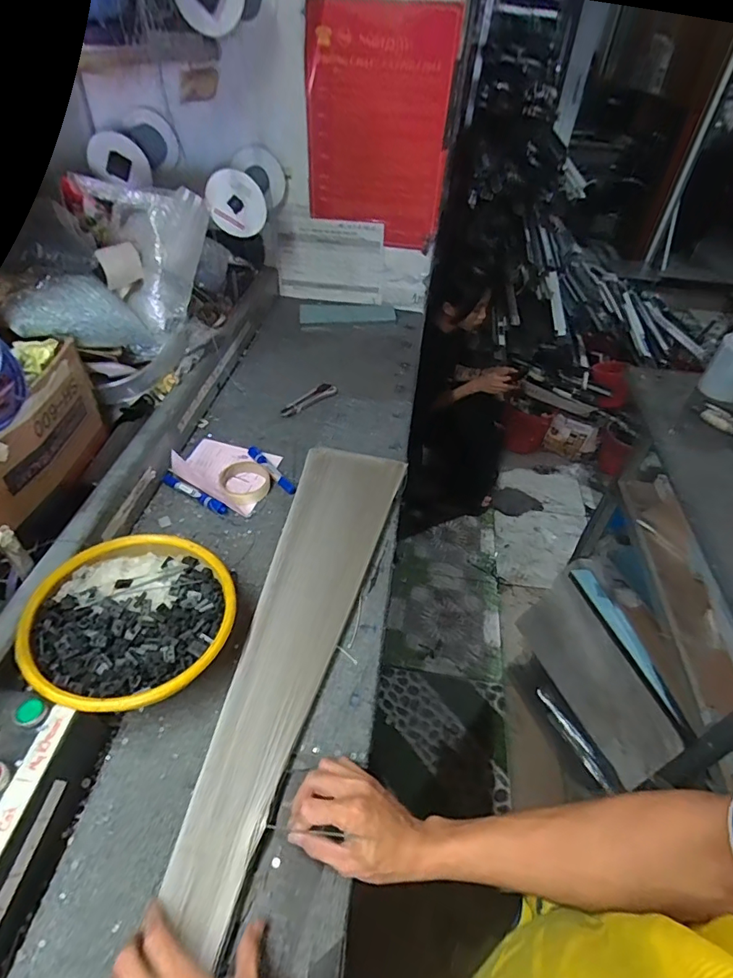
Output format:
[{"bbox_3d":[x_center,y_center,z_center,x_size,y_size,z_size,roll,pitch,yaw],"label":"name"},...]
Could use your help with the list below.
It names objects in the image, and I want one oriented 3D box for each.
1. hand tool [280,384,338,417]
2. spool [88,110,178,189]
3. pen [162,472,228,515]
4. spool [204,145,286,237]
[{"bbox_3d":[-0.122,-0.191,1.029,0.035,0.015,0.145,35,52,28],"label":"hand tool"},{"bbox_3d":[-0.500,-0.736,1.038,0.121,0.102,0.205,6,46,4],"label":"spool"},{"bbox_3d":[-0.299,0.008,0.831,0.142,0.019,0.018,24,49,20],"label":"pen"},{"bbox_3d":[-0.268,-0.670,1.085,0.130,0.122,0.205,6,44,2],"label":"spool"}]

